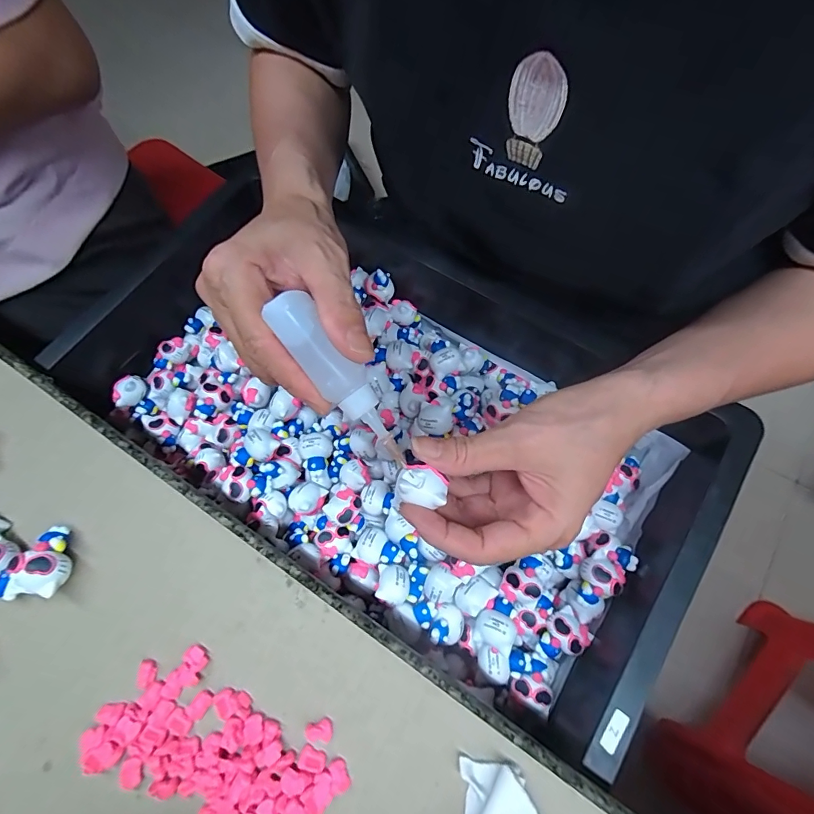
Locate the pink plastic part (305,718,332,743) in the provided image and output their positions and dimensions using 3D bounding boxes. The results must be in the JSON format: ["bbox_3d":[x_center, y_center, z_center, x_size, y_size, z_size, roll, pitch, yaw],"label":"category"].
[{"bbox_3d":[-0.041,0.152,0.202,0.013,0.004,0.009,-14,68,-3],"label":"pink plastic part"}]

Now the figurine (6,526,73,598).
[{"bbox_3d":[-0.191,0.081,0.226,0.025,0.020,0.034,-15,68,-3],"label":"figurine"}]

